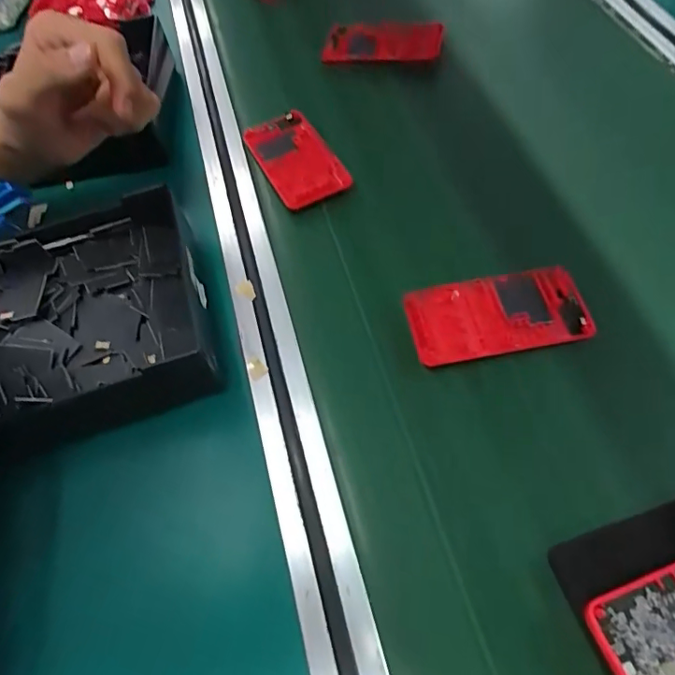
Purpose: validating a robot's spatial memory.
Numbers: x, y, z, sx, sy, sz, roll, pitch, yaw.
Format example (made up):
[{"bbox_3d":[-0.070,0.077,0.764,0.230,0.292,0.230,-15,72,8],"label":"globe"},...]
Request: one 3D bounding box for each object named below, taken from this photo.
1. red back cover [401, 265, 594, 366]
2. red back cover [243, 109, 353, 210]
[{"bbox_3d":[0.110,-0.015,0.380,0.119,0.013,0.060,-11,58,-2],"label":"red back cover"},{"bbox_3d":[-0.041,-0.166,0.483,0.060,0.010,0.125,-23,59,-9],"label":"red back cover"}]

